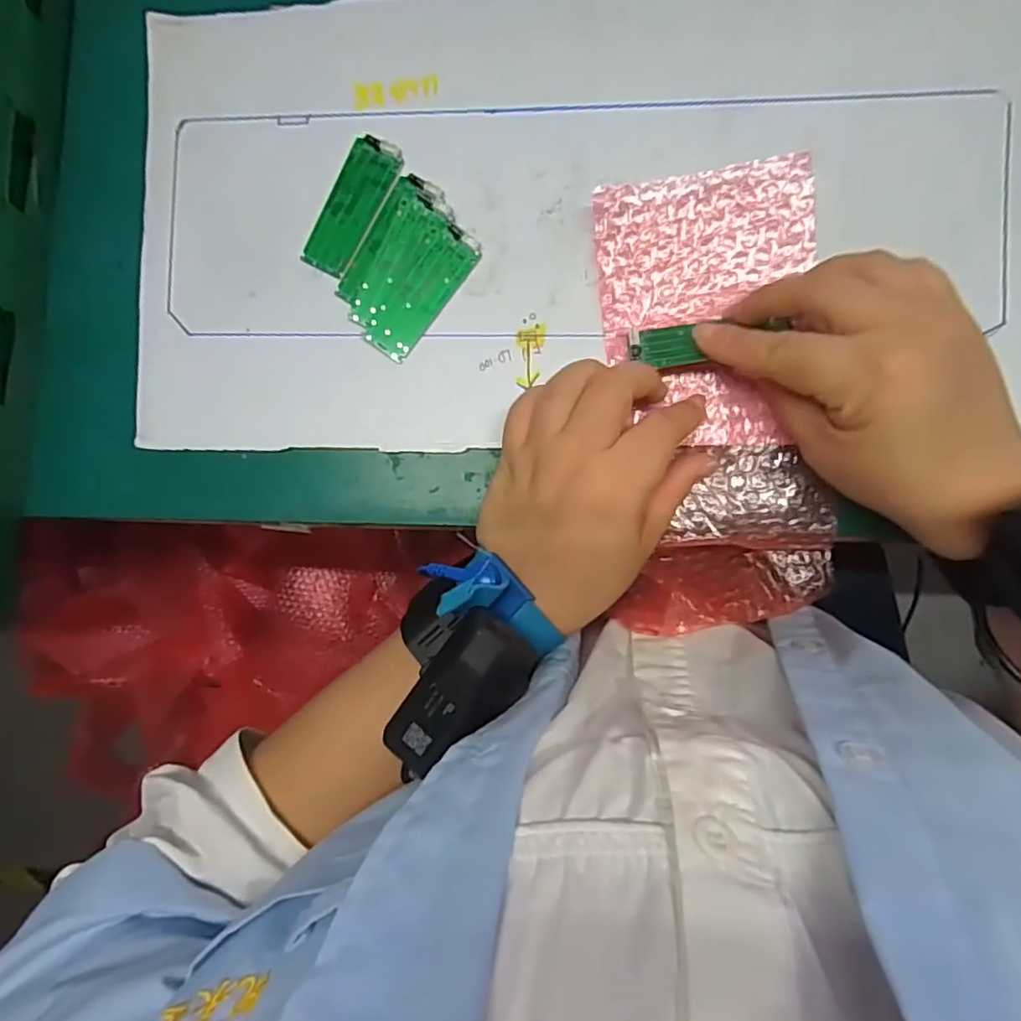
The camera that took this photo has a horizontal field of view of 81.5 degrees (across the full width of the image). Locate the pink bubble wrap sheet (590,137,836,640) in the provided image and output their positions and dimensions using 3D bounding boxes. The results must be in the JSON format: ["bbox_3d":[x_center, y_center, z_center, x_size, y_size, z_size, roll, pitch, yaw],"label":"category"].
[{"bbox_3d":[0.104,-0.055,0.299,0.105,0.049,0.218,-7,92,5],"label":"pink bubble wrap sheet"}]

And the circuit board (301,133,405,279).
[{"bbox_3d":[-0.083,-0.160,0.311,0.028,0.004,0.072,27,92,8],"label":"circuit board"}]

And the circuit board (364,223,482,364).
[{"bbox_3d":[-0.045,-0.113,0.305,0.025,0.005,0.073,37,91,7],"label":"circuit board"}]

